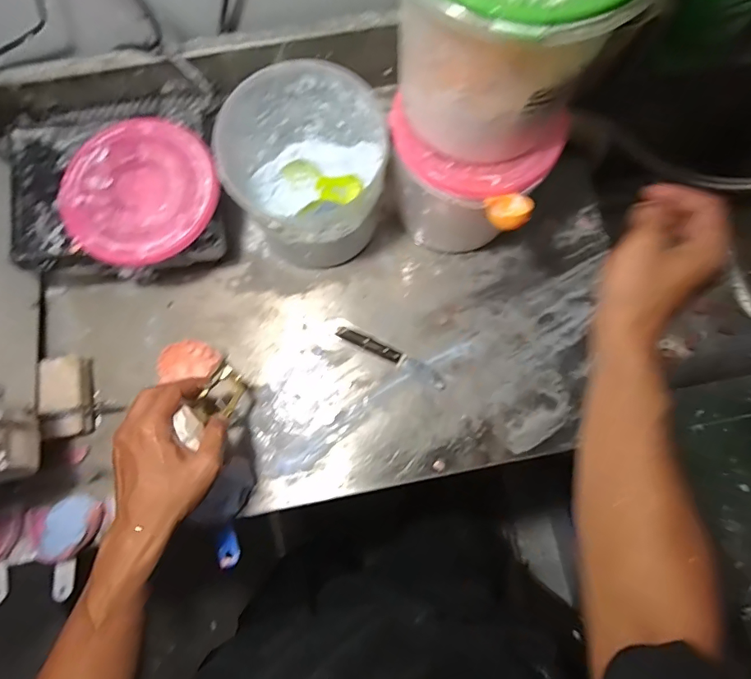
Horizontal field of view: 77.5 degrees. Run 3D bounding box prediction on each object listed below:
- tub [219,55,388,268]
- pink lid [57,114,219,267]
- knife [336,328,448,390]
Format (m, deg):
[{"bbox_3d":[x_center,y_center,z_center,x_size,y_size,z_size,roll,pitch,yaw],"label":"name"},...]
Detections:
[{"bbox_3d":[-0.066,-0.170,0.509,0.153,0.170,0.152,0,79,0],"label":"tub"},{"bbox_3d":[-0.243,-0.155,0.481,0.156,0.015,0.156,0,76,0],"label":"pink lid"},{"bbox_3d":[0.020,0.019,0.546,0.135,0.019,0.019,26,80,5],"label":"knife"}]

